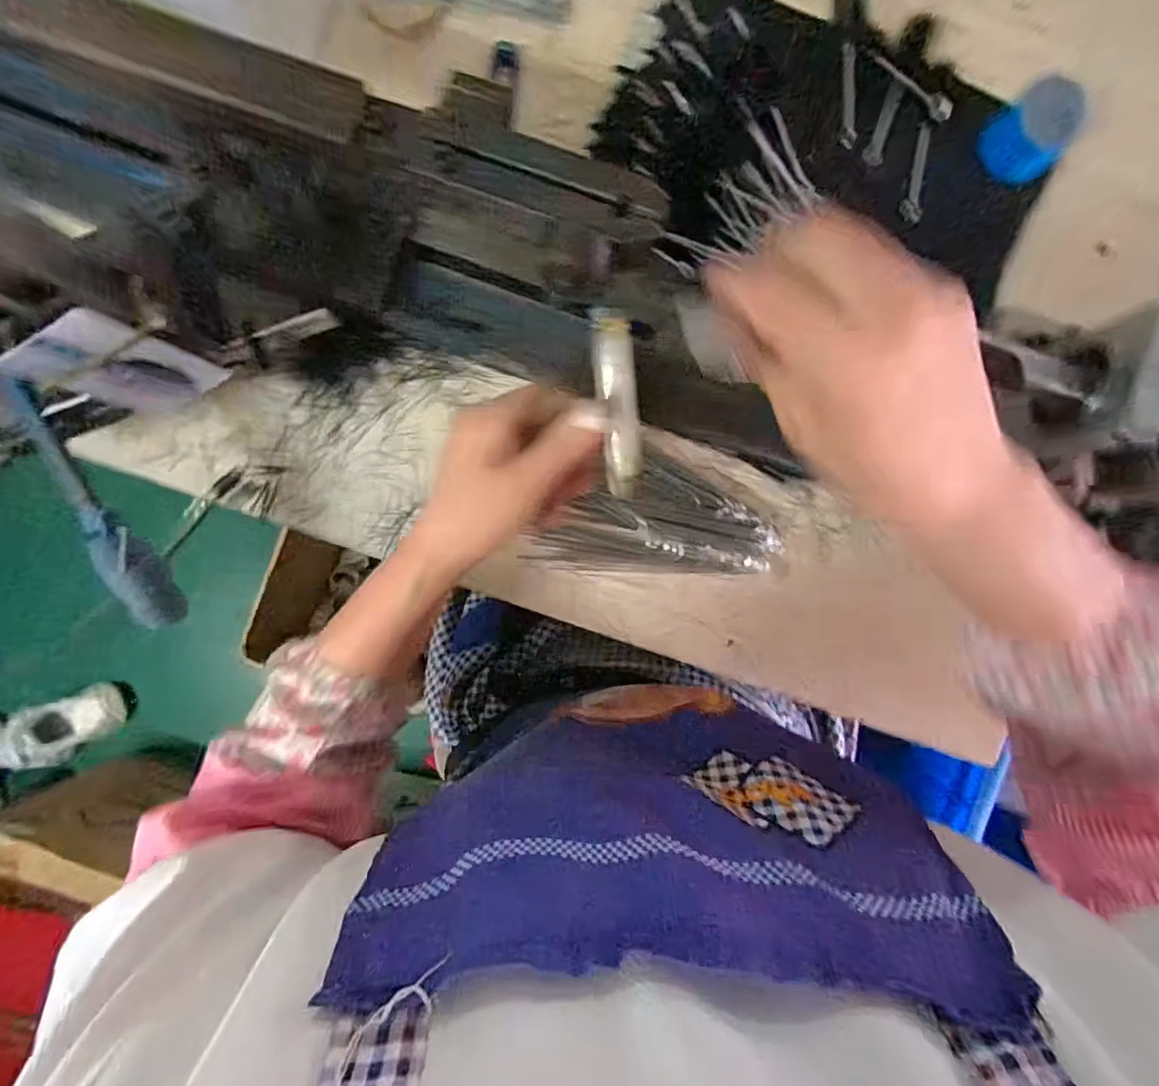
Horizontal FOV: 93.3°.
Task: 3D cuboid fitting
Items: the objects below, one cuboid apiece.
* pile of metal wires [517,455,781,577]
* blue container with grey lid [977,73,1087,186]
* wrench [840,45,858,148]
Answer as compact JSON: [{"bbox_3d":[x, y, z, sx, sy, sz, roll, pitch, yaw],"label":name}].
[{"bbox_3d":[0.052,-0.018,0.404,0.185,0.018,0.078,1,90,-1],"label":"pile of metal wires"},{"bbox_3d":[0.321,-0.291,0.391,0.062,0.033,0.051,-43,91,0],"label":"blue container with grey lid"},{"bbox_3d":[0.194,-0.321,0.394,0.010,0.004,0.062,-10,109,-1],"label":"wrench"}]

